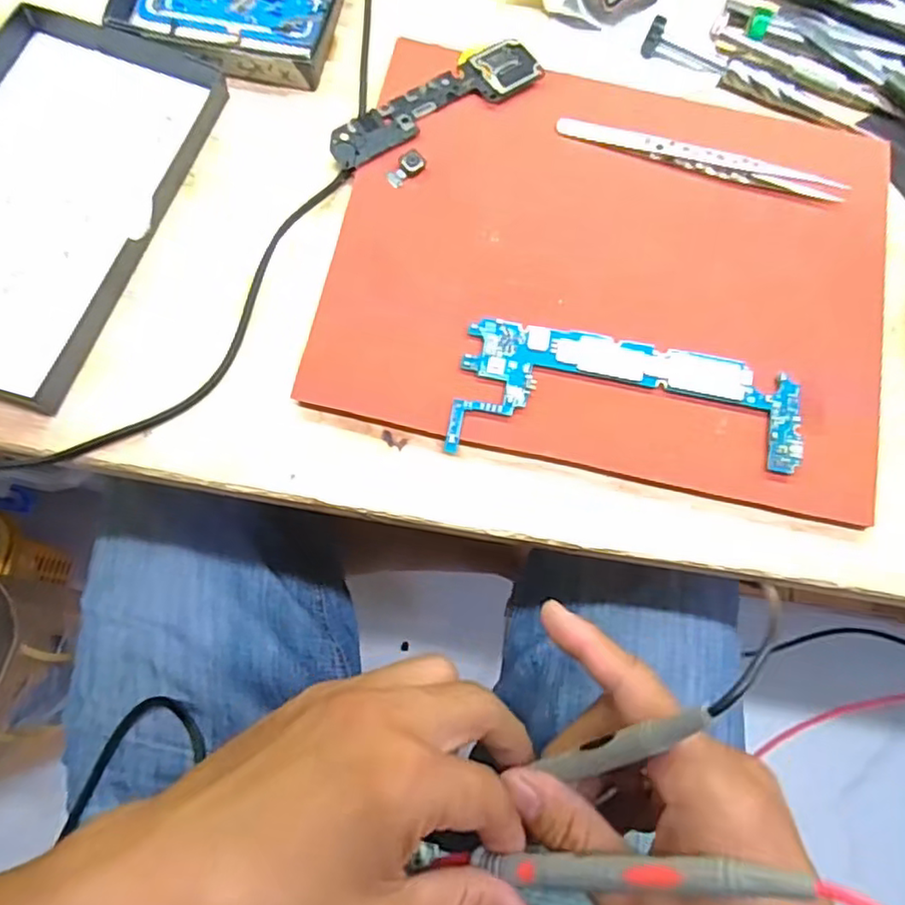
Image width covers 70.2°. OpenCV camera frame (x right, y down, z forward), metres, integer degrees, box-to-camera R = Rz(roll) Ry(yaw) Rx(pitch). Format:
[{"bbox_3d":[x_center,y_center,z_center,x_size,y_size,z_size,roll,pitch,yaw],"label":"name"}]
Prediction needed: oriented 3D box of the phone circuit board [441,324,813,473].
[{"bbox_3d":[0.074,-0.021,0.270,0.145,0.005,0.056,8,76,0],"label":"phone circuit board"}]

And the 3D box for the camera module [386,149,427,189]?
[{"bbox_3d":[-0.021,-0.131,0.295,0.012,0.004,0.020,42,77,8],"label":"camera module"}]

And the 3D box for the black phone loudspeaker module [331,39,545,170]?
[{"bbox_3d":[-0.008,-0.166,0.305,0.107,0.004,0.032,-32,78,-11],"label":"black phone loudspeaker module"}]

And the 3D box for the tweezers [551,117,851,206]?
[{"bbox_3d":[0.117,-0.138,0.303,0.133,0.007,0.009,16,74,2],"label":"tweezers"}]

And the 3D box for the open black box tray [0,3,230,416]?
[{"bbox_3d":[-0.182,-0.117,0.282,0.106,0.016,0.181,18,75,2],"label":"open black box tray"}]

